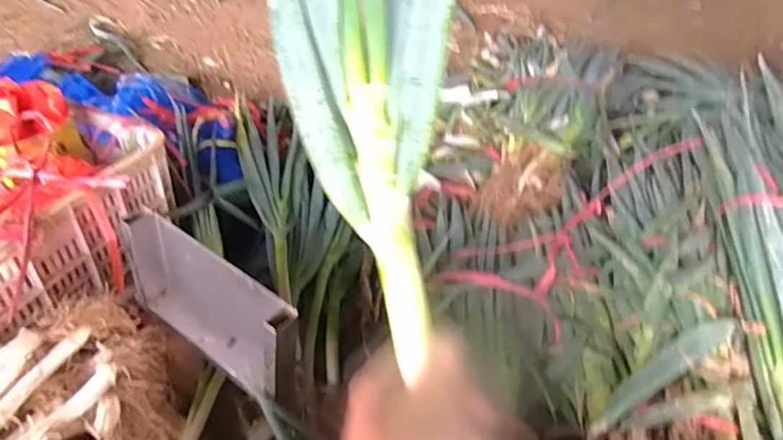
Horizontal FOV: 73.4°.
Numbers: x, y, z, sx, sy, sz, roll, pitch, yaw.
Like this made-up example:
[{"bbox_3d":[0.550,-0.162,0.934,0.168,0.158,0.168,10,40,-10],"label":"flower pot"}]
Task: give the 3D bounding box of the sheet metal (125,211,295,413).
[{"bbox_3d":[-0.245,0.119,0.720,0.289,0.176,0.066,29,45,25],"label":"sheet metal"}]

